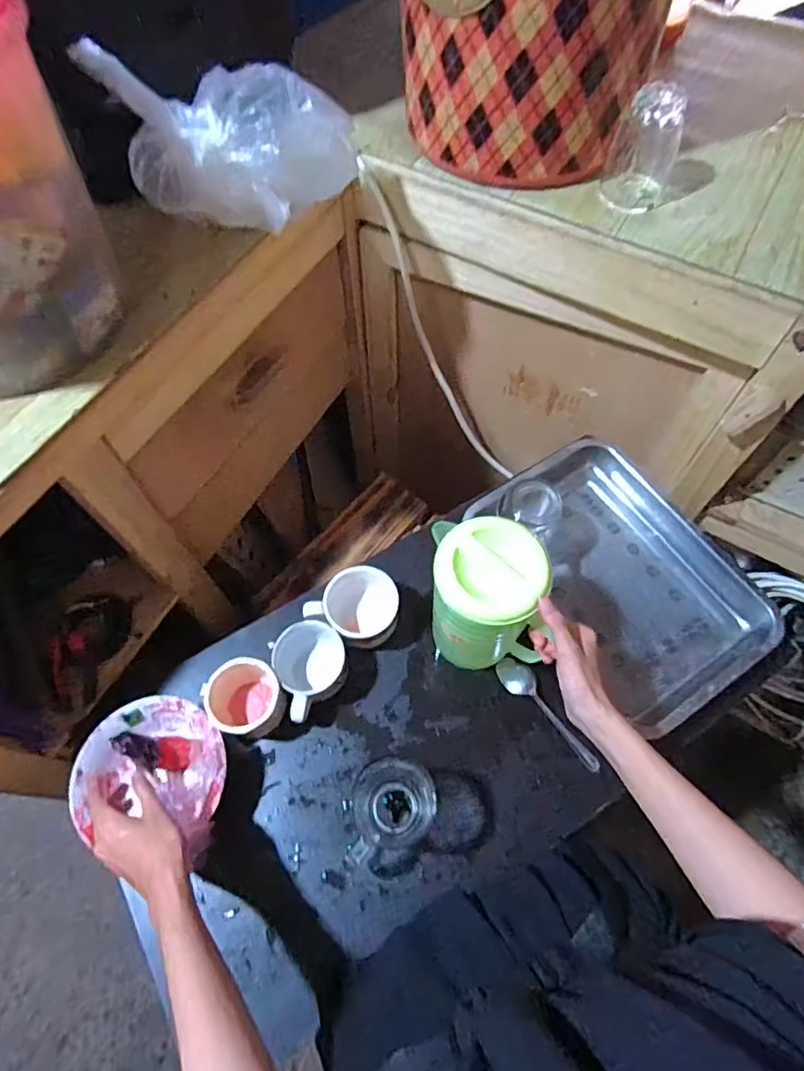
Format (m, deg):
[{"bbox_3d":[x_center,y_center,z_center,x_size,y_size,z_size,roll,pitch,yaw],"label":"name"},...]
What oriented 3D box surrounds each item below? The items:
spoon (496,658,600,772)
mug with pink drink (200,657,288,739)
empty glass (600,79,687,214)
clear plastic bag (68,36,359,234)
[{"bbox_3d":[0.166,0.206,0.665,0.033,0.017,0.153,-32,68,-13],"label":"spoon"},{"bbox_3d":[-0.169,0.178,0.626,0.073,0.069,0.074,-1,64,1],"label":"mug with pink drink"},{"bbox_3d":[0.253,-0.401,0.602,0.069,0.097,0.062,20,66,11],"label":"empty glass"},{"bbox_3d":[-0.149,-0.373,0.548,0.223,0.136,0.105,-21,66,-8],"label":"clear plastic bag"}]

